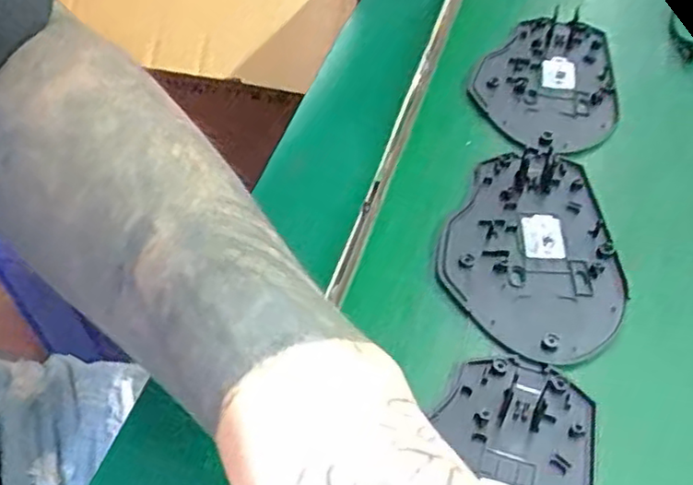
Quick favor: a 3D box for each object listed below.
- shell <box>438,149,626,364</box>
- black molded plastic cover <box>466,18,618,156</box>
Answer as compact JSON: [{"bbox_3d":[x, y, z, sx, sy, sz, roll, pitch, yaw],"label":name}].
[{"bbox_3d":[0.078,0.001,0.298,0.071,0.005,0.110,2,49,1],"label":"shell"},{"bbox_3d":[0.106,-0.087,0.373,0.074,0.008,0.110,6,50,5],"label":"black molded plastic cover"}]

